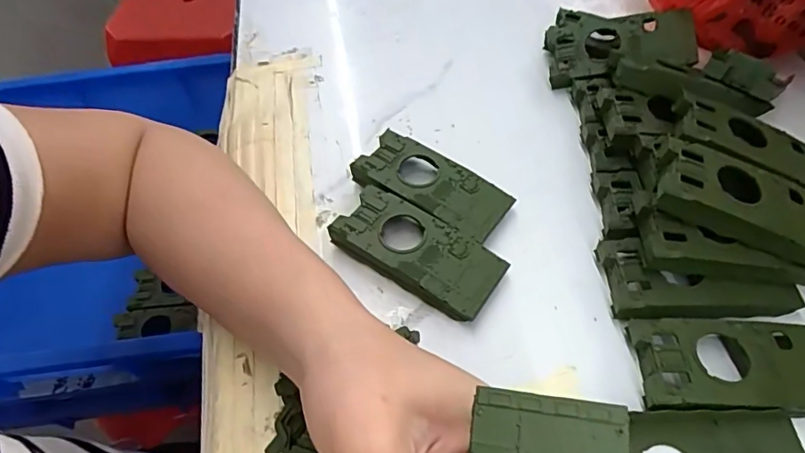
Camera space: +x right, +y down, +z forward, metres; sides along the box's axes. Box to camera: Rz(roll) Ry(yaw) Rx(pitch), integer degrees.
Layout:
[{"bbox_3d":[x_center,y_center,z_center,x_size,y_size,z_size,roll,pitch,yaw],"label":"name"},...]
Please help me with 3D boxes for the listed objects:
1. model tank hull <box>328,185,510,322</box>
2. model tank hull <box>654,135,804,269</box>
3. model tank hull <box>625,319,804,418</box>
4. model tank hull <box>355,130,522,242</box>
[{"bbox_3d":[0.009,0.013,0.316,0.103,0.014,0.047,30,60,23],"label":"model tank hull"},{"bbox_3d":[0.193,-0.013,0.289,0.104,0.022,0.053,25,58,5],"label":"model tank hull"},{"bbox_3d":[0.175,0.073,0.266,0.105,0.019,0.046,0,53,3],"label":"model tank hull"},{"bbox_3d":[0.019,-0.028,0.346,0.104,0.015,0.048,26,59,21],"label":"model tank hull"}]

